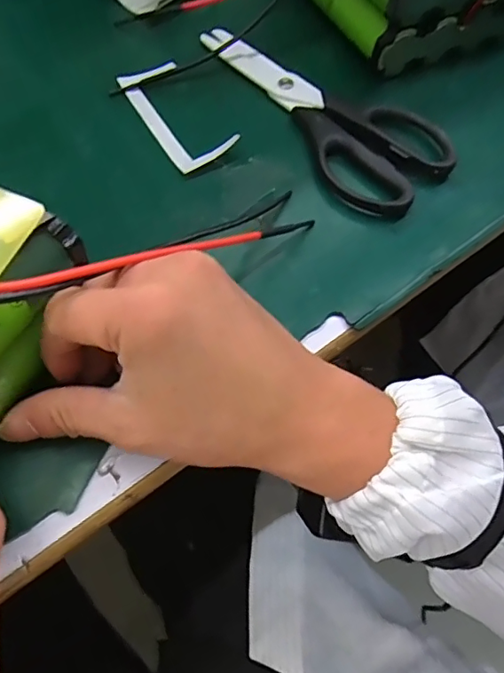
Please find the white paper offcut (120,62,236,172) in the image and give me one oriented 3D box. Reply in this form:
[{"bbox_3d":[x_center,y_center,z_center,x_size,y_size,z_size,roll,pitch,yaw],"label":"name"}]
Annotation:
[{"bbox_3d":[-0.047,-0.140,0.333,0.039,0.011,0.093,-26,69,-17],"label":"white paper offcut"}]

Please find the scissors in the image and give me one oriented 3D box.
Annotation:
[{"bbox_3d":[0.048,-0.152,0.347,0.079,0.009,0.185,-30,70,-19],"label":"scissors"}]

